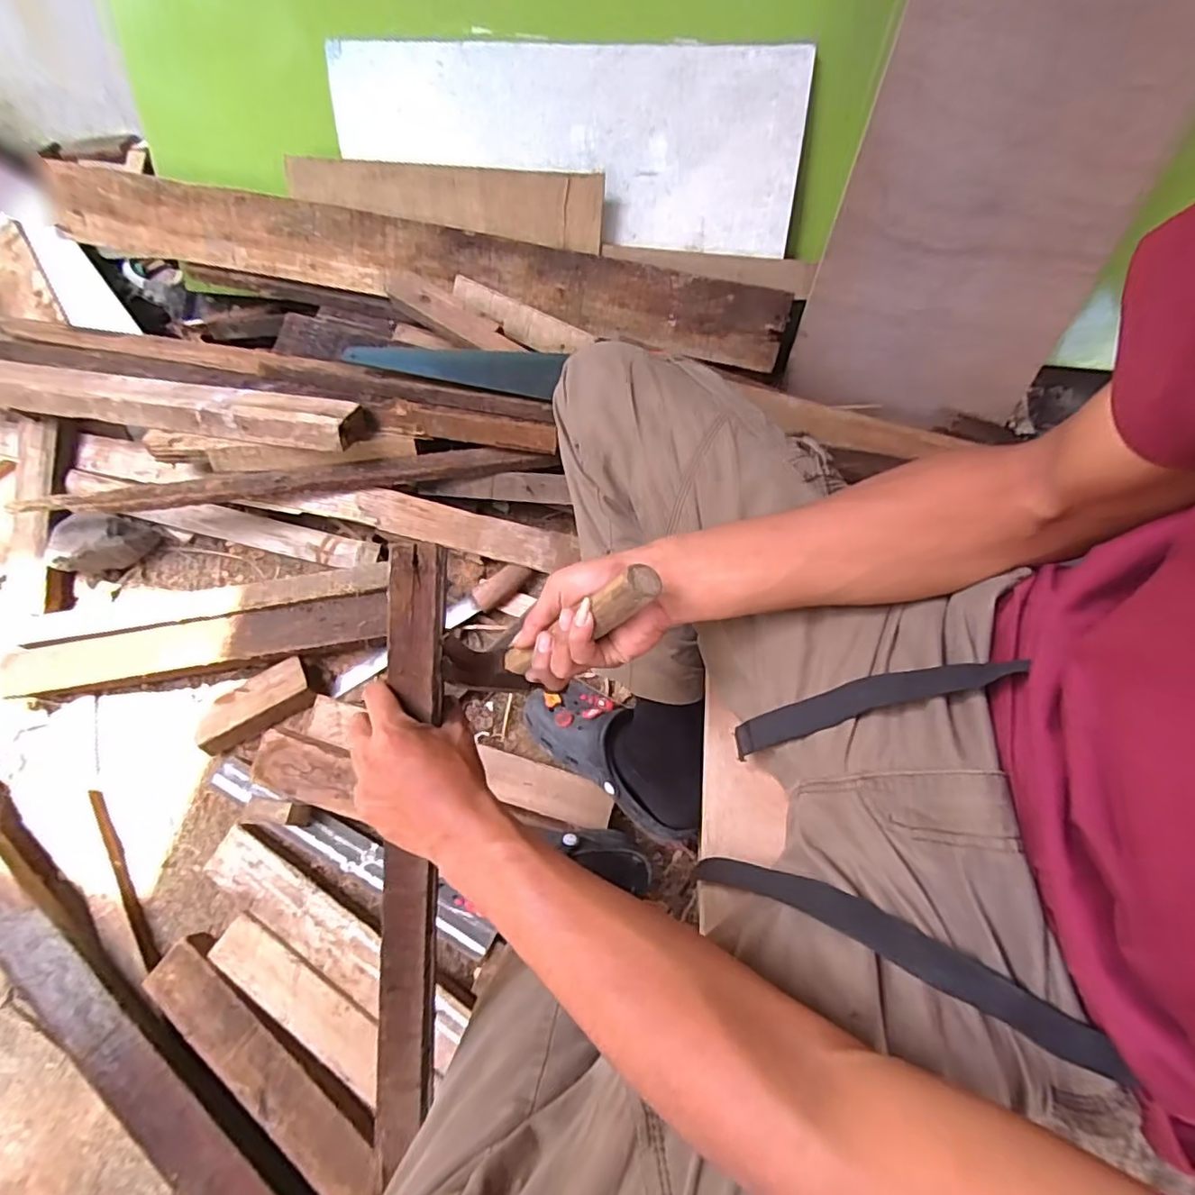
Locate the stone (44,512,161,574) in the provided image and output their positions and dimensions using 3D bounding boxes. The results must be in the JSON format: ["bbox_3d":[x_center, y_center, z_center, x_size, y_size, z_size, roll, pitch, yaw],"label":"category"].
[{"bbox_3d":[-0.707,-0.077,0.869,0.125,0.075,0.062,-14,70,-2],"label":"stone"}]

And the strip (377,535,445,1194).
[{"bbox_3d":[-0.135,0.178,0.446,0.038,0.038,0.431,1,88,3],"label":"strip"}]

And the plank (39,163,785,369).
[{"bbox_3d":[-0.249,-0.464,0.832,1.011,0.105,0.042,12,29,3],"label":"plank"}]

